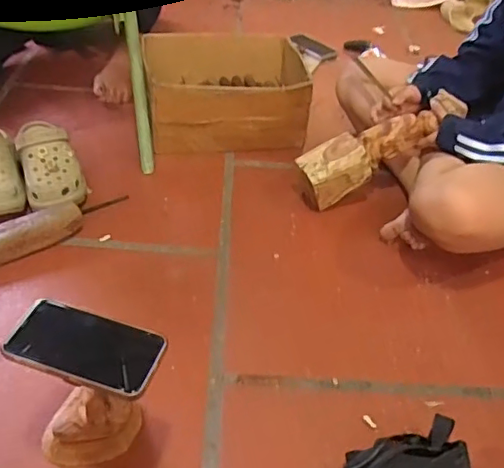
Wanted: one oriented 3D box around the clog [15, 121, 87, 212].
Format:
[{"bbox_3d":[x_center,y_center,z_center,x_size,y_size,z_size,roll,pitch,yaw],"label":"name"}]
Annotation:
[{"bbox_3d":[-0.358,-0.122,1.015,0.103,0.106,0.223,-12,44,-20],"label":"clog"}]

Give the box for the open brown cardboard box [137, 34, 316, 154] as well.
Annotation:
[{"bbox_3d":[-0.057,-0.288,1.207,0.320,0.163,0.256,-4,42,-11],"label":"open brown cardboard box"}]

